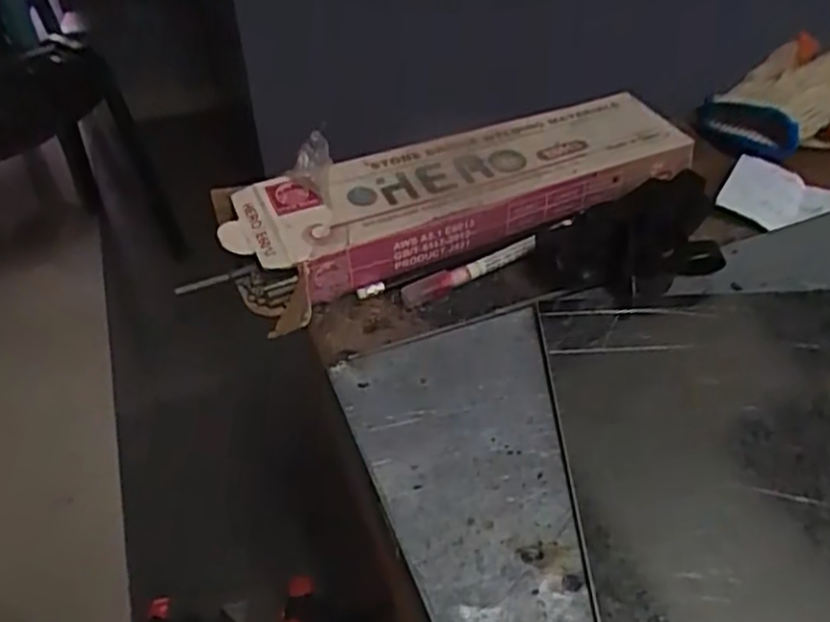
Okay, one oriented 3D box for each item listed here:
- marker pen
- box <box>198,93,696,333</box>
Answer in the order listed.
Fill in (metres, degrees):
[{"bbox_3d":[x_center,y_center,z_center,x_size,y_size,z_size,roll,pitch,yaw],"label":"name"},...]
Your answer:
[{"bbox_3d":[0.035,-0.027,0.462,0.095,0.015,0.013,-21,42,-19],"label":"marker pen"},{"bbox_3d":[0.036,-0.081,0.497,0.334,0.048,0.110,-20,42,-17],"label":"box"}]

